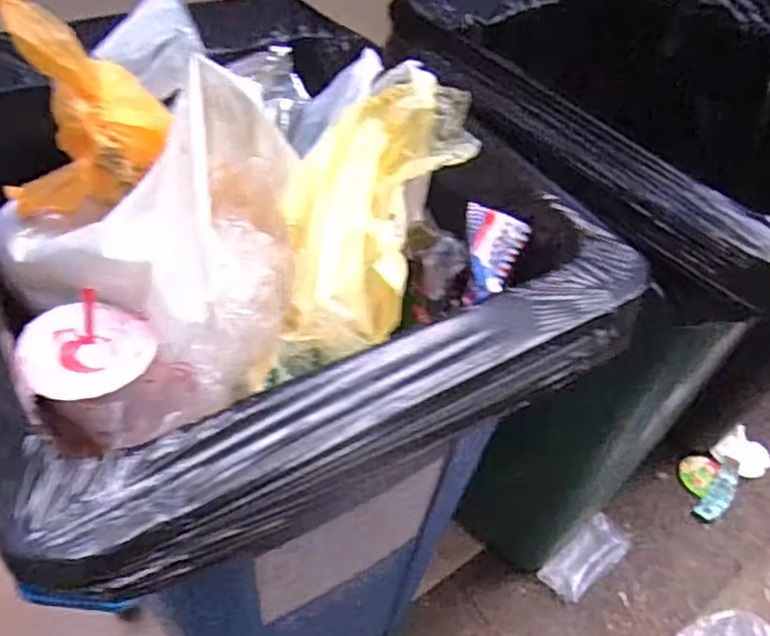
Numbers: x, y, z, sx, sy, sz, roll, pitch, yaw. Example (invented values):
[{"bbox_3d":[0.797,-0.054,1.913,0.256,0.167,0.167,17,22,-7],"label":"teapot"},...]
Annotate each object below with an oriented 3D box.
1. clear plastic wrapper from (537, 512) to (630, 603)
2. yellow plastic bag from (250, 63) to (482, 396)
[{"bbox_3d":[0.377,0.439,1.208,0.195,0.043,0.081,-30,55,-31],"label":"clear plastic wrapper"},{"bbox_3d":[-0.018,-0.078,0.510,0.114,0.070,0.284,17,65,11],"label":"yellow plastic bag"}]

